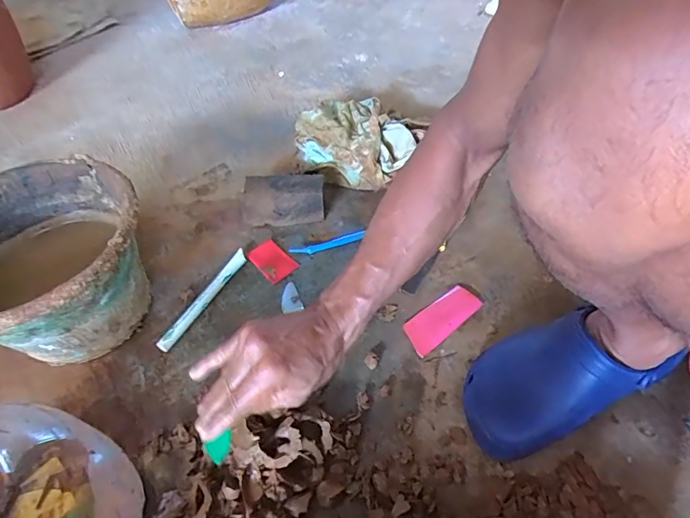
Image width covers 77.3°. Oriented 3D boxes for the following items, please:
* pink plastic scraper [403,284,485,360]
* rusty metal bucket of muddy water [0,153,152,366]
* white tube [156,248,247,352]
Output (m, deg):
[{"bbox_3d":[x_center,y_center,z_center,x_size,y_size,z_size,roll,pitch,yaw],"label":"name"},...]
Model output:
[{"bbox_3d":[0.124,0.075,0.559,0.108,0.005,0.047,-33,55,-20],"label":"pink plastic scraper"},{"bbox_3d":[-0.364,0.021,0.546,0.245,0.170,0.251,-3,50,3],"label":"rusty metal bucket of muddy water"},{"bbox_3d":[-0.192,0.054,0.599,0.020,0.020,0.173,20,55,21],"label":"white tube"}]

